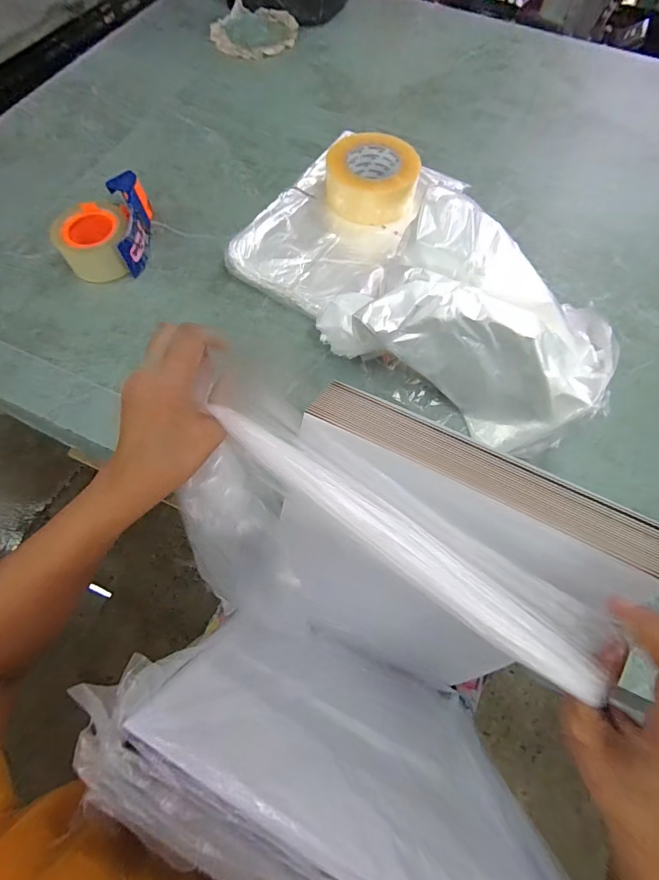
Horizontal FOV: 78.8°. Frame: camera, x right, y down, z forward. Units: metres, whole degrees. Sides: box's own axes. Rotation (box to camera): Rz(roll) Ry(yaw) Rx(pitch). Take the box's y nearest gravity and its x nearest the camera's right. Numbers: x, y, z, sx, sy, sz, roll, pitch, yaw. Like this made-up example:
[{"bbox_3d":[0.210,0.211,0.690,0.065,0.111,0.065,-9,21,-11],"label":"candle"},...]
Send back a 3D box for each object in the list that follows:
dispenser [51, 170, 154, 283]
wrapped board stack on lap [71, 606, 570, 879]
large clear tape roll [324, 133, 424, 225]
[{"bbox_3d":[-0.316,-0.296,0.565,0.106,0.060,0.136,-4,66,-4],"label":"dispenser"},{"bbox_3d":[0.025,0.225,0.324,0.281,0.339,0.033,26,83,10],"label":"wrapped board stack on lap"},{"bbox_3d":[0.061,-0.380,0.581,0.128,0.057,0.100,13,66,4],"label":"large clear tape roll"}]

